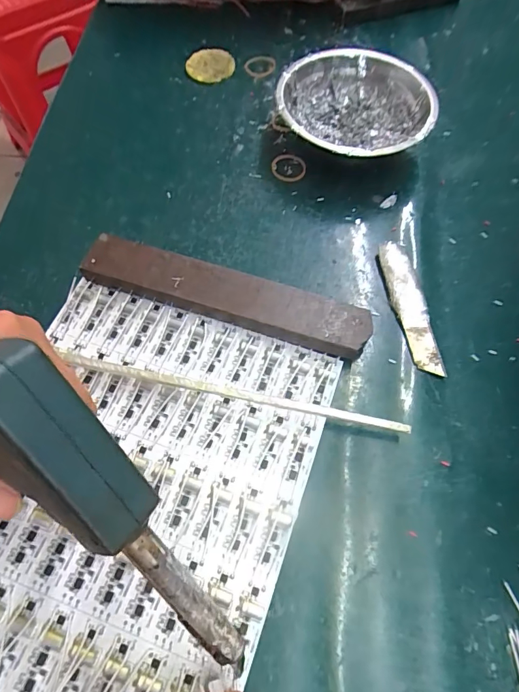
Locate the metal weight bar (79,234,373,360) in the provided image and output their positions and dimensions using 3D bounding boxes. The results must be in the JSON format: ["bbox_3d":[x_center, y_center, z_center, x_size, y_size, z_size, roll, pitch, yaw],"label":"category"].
[{"bbox_3d":[-0.025,-0.037,0.293,0.200,0.018,0.037,17,66,7],"label":"metal weight bar"}]

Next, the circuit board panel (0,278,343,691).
[{"bbox_3d":[-0.077,0.078,0.248,0.192,0.008,0.228,19,66,8],"label":"circuit board panel"}]

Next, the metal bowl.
[{"bbox_3d":[0.078,-0.186,0.345,0.115,0.042,0.121,-17,66,-9],"label":"metal bowl"}]

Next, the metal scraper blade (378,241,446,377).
[{"bbox_3d":[0.104,-0.028,0.294,0.022,0.006,0.102,-9,70,1],"label":"metal scraper blade"}]

